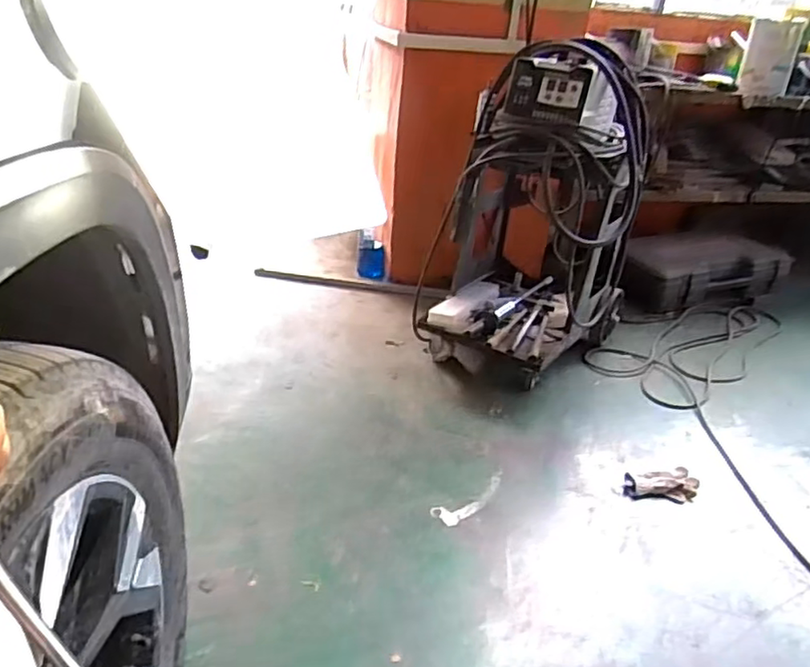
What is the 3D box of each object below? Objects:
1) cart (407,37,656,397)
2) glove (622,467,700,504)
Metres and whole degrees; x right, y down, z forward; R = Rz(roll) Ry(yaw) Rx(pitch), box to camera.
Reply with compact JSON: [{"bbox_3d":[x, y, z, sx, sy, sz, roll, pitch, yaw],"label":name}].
[{"bbox_3d":[0.393,-0.347,1.848,0.495,0.833,0.518,20,32,24],"label":"cart"},{"bbox_3d":[0.611,0.359,1.505,0.197,0.032,0.107,-1,29,-12],"label":"glove"}]

